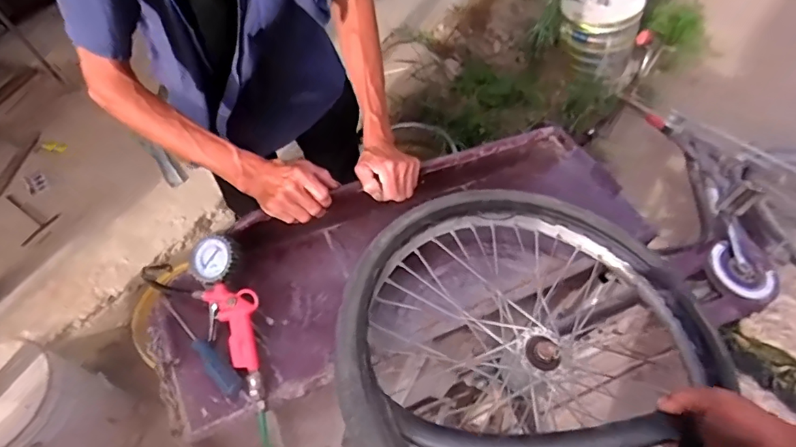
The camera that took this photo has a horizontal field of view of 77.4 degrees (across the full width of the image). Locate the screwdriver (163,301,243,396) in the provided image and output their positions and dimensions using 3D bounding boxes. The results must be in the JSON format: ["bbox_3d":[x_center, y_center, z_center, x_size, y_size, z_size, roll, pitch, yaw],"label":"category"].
[{"bbox_3d":[-0.272,0.168,0.691,0.026,0.036,0.176,-39,67,-18],"label":"screwdriver"}]

